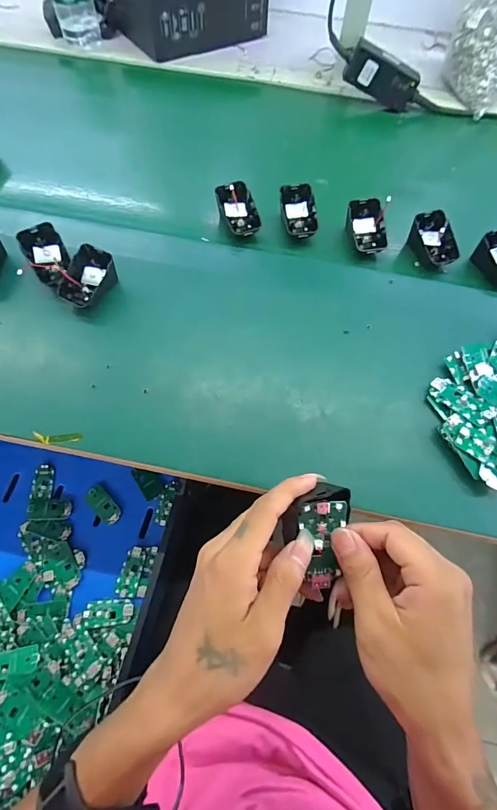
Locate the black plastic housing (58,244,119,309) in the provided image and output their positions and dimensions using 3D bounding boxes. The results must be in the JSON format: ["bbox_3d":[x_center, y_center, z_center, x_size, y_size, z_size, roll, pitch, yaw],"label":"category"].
[{"bbox_3d":[-0.182,-0.142,0.439,0.050,0.041,0.063,20,65,9],"label":"black plastic housing"}]

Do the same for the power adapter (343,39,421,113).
[{"bbox_3d":[0.214,-0.516,0.615,0.123,0.056,0.024,17,62,-20],"label":"power adapter"}]

